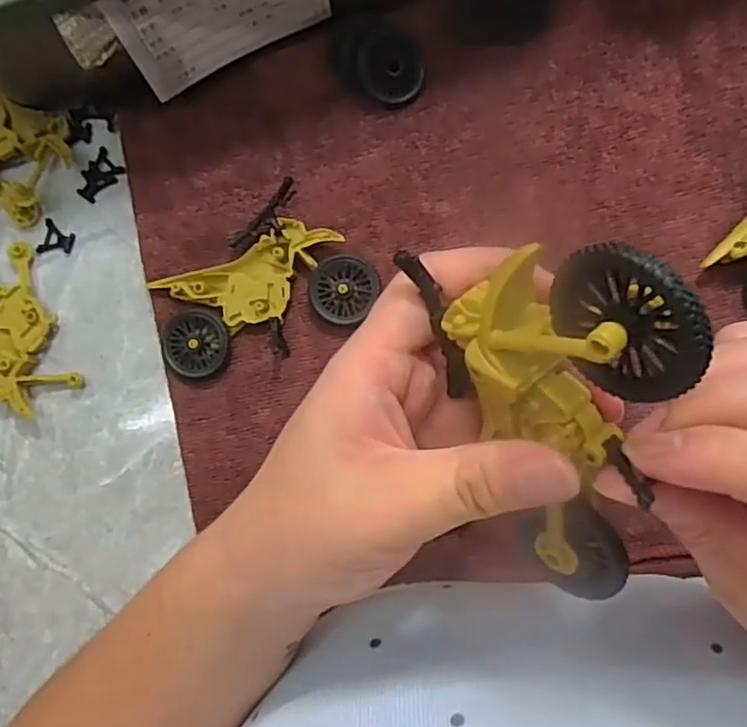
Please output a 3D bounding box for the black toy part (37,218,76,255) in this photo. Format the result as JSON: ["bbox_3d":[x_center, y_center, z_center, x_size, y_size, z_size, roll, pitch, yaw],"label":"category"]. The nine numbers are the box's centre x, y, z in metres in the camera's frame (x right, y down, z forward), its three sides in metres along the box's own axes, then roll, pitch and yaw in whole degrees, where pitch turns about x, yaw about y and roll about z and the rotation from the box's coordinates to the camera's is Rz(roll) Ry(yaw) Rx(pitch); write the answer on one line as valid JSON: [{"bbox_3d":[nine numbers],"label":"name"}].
[{"bbox_3d":[-0.185,-0.073,0.367,0.020,0.004,0.020,15,89,7],"label":"black toy part"}]

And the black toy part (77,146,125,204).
[{"bbox_3d":[-0.162,-0.109,0.369,0.020,0.004,0.029,43,92,7],"label":"black toy part"}]

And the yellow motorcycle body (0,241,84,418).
[{"bbox_3d":[-0.205,-0.019,0.360,0.048,0.015,0.095,-24,84,5],"label":"yellow motorcycle body"}]

